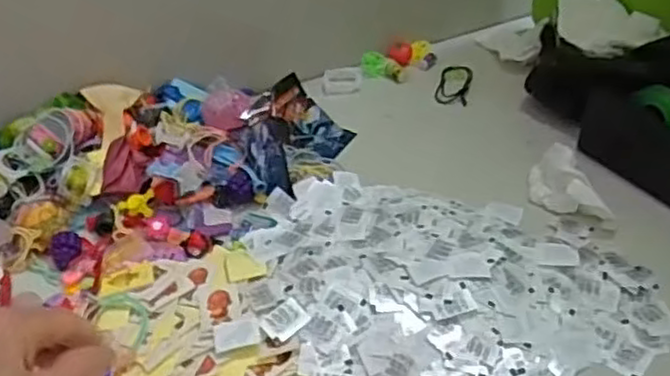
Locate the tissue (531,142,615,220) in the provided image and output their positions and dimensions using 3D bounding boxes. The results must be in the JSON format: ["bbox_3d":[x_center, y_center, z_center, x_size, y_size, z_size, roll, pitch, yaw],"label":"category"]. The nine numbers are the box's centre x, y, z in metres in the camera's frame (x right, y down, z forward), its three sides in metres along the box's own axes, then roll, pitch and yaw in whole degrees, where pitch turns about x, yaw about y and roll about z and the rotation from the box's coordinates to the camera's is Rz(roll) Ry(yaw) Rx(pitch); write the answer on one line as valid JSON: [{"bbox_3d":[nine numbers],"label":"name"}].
[{"bbox_3d":[0.196,-0.003,0.602,0.044,0.038,0.087,-14,49,-11],"label":"tissue"}]

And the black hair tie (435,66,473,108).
[{"bbox_3d":[0.128,-0.110,0.753,0.034,0.006,0.062,9,43,13],"label":"black hair tie"}]

